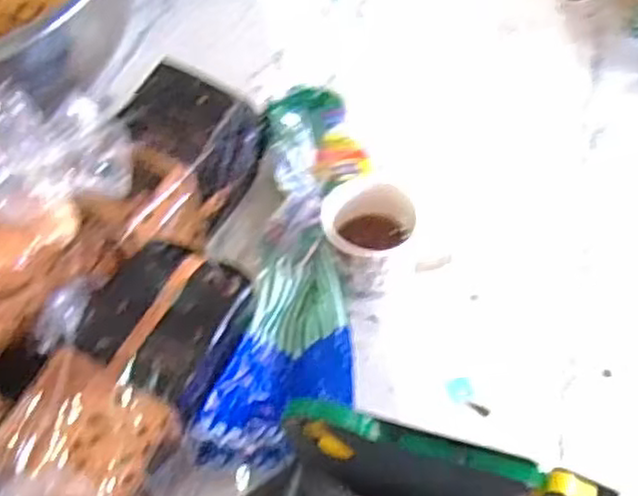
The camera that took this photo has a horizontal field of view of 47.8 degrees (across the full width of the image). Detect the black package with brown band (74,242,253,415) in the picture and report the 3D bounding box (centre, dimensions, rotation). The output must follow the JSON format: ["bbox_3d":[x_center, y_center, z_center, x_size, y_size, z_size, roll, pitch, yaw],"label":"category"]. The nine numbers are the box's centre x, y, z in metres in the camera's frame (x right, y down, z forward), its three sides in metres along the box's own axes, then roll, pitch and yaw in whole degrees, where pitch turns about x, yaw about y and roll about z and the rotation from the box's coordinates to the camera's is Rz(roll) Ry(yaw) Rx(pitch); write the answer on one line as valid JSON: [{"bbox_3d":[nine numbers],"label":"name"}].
[{"bbox_3d":[-0.123,0.059,0.579,0.105,0.048,0.123,20,60,17],"label":"black package with brown band"}]

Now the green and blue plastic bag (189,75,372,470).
[{"bbox_3d":[-0.012,0.008,0.671,0.117,0.056,0.383,5,57,8],"label":"green and blue plastic bag"}]

